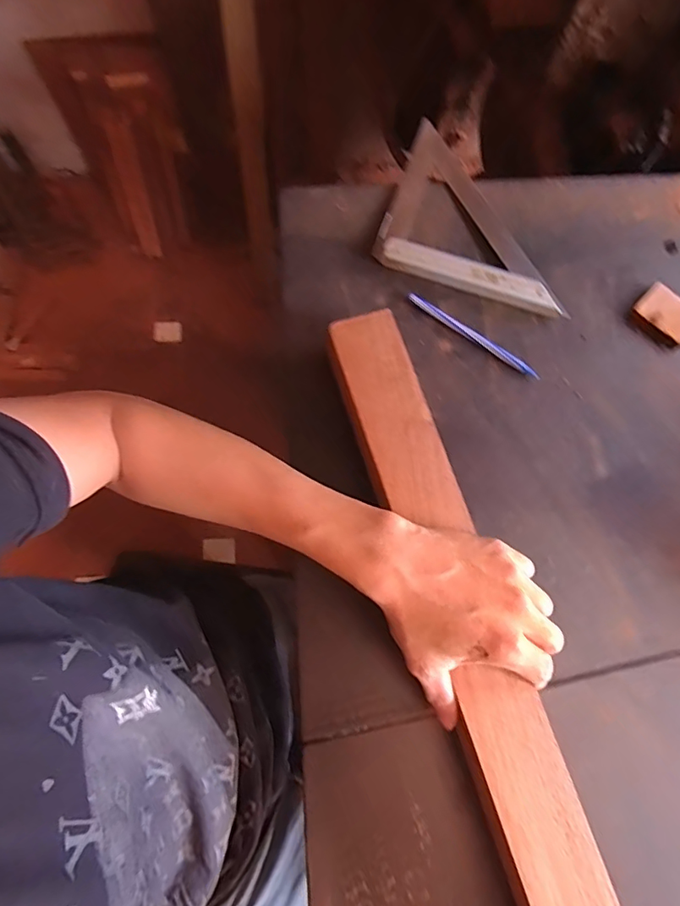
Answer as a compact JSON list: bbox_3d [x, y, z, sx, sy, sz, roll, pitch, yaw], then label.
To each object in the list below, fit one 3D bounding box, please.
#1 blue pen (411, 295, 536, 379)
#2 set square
[{"bbox_3d":[0.125,-0.111,0.468,0.139,0.009,0.010,36,77,7],"label":"blue pen"},{"bbox_3d":[0.144,-0.235,0.498,0.185,0.015,0.170,19,76,3],"label":"set square"}]

